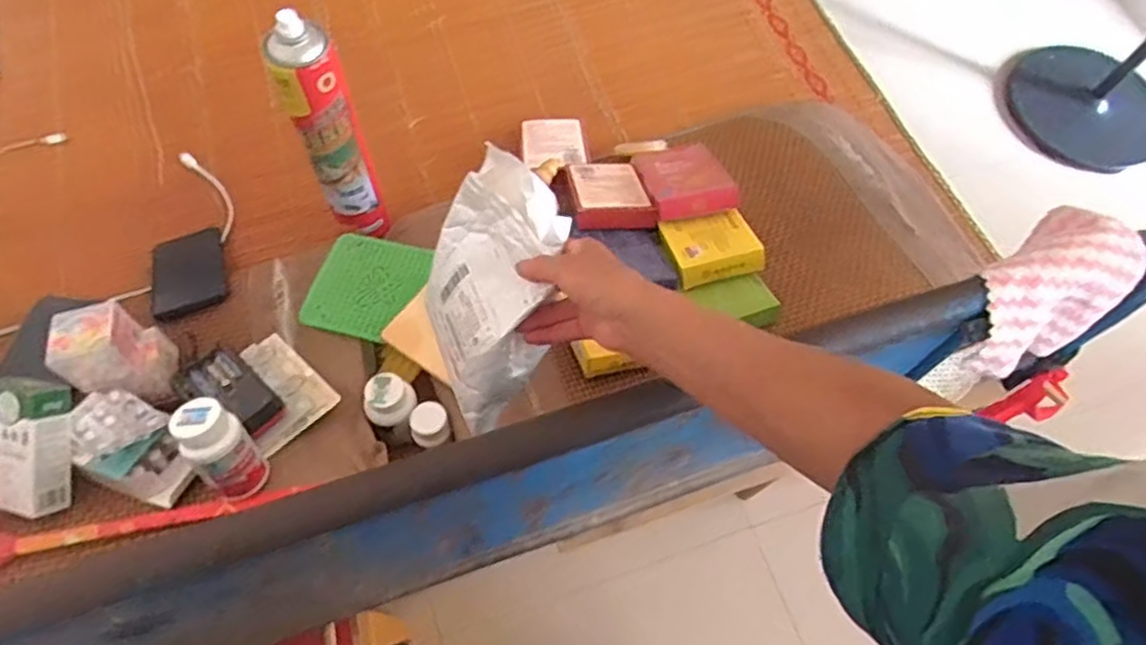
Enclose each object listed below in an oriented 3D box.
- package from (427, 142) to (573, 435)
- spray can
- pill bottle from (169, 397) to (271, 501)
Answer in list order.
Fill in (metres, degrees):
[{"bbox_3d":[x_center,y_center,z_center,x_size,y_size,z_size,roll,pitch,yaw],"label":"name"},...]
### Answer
[{"bbox_3d":[-0.070,-0.027,0.577,0.041,0.215,0.134,-14,56,-49],"label":"package"},{"bbox_3d":[-0.256,-0.188,0.765,0.071,0.311,0.066,-39,73,-18],"label":"spray can"},{"bbox_3d":[-0.302,0.112,0.601,0.048,0.100,0.046,-28,40,-14],"label":"pill bottle"}]

